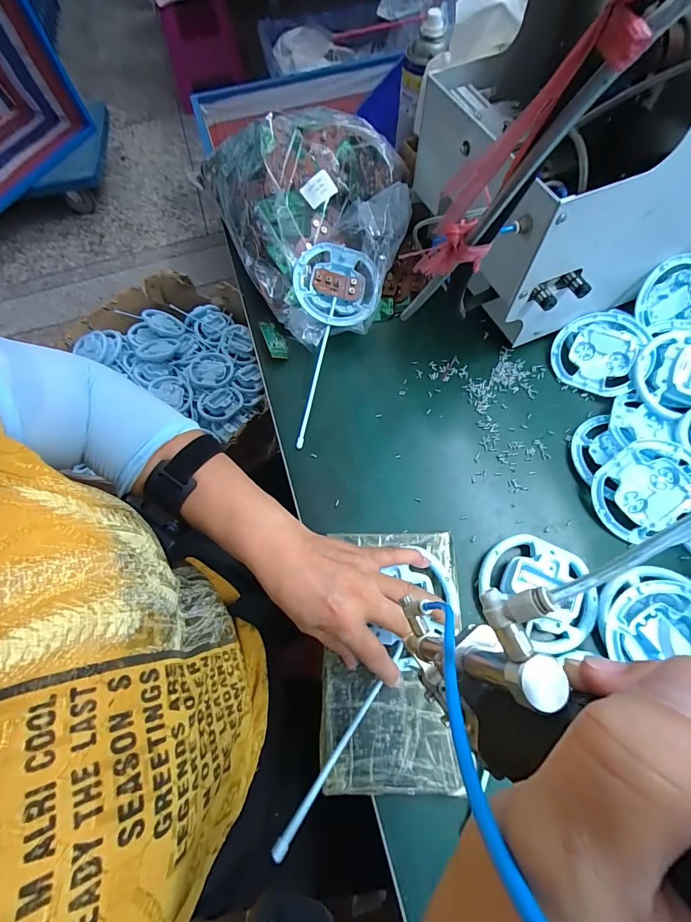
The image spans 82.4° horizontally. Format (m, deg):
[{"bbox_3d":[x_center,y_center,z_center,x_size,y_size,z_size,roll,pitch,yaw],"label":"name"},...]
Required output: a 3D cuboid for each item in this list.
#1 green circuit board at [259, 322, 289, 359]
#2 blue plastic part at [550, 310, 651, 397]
[{"bbox_3d":[-0.090,-0.154,0.506,0.031,0.004,0.057,-4,64,-37],"label":"green circuit board"},{"bbox_3d":[0.305,-0.131,0.473,0.101,0.018,0.103,23,87,19],"label":"blue plastic part"}]

